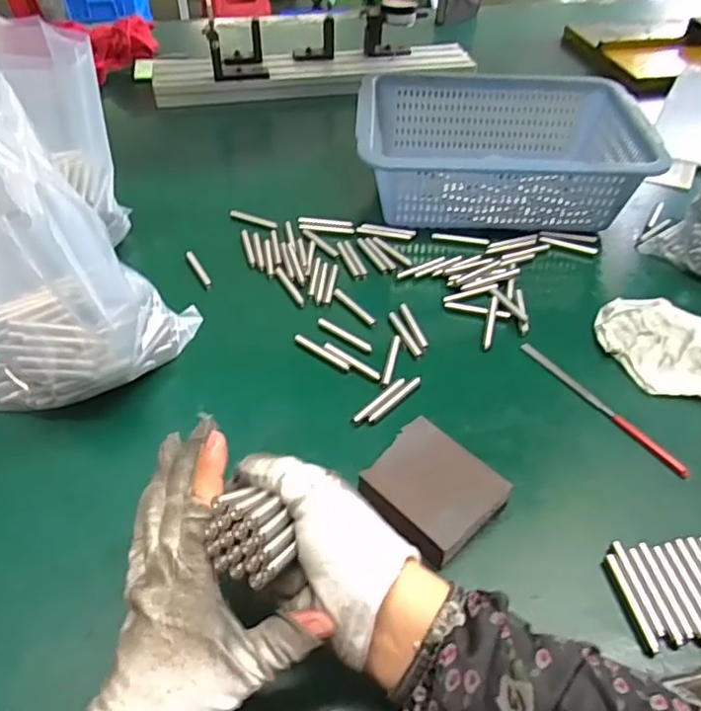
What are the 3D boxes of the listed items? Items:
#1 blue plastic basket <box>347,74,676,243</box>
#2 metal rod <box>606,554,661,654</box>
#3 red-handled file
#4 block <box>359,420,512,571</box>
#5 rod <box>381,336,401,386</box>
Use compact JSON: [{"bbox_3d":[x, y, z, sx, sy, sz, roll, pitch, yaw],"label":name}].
[{"bbox_3d":[0.163,-0.242,0.694,0.302,0.091,0.241,4,45,3],"label":"blue plastic basket"},{"bbox_3d":[0.168,0.146,0.358,0.006,0.004,0.058,-5,45,-7],"label":"metal rod"},{"bbox_3d":[0.194,0.037,0.473,0.011,0.006,0.158,-25,50,-24],"label":"red-handled file"},{"bbox_3d":[0.052,0.091,0.398,0.079,0.030,0.075,35,54,29],"label":"block"},{"bbox_3d":[0.034,0.003,0.500,0.008,0.004,0.059,10,46,9],"label":"rod"}]

